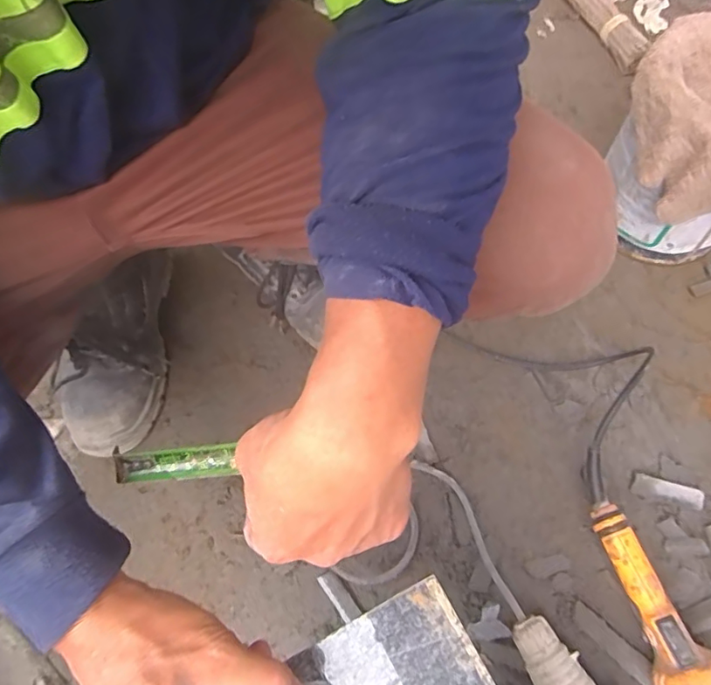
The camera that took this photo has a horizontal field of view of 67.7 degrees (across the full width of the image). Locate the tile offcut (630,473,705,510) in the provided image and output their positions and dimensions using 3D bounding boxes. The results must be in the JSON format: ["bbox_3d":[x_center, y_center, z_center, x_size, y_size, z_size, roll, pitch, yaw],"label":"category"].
[{"bbox_3d":[0.318,0.152,0.539,0.068,0.006,0.023,13,87,8],"label":"tile offcut"}]

